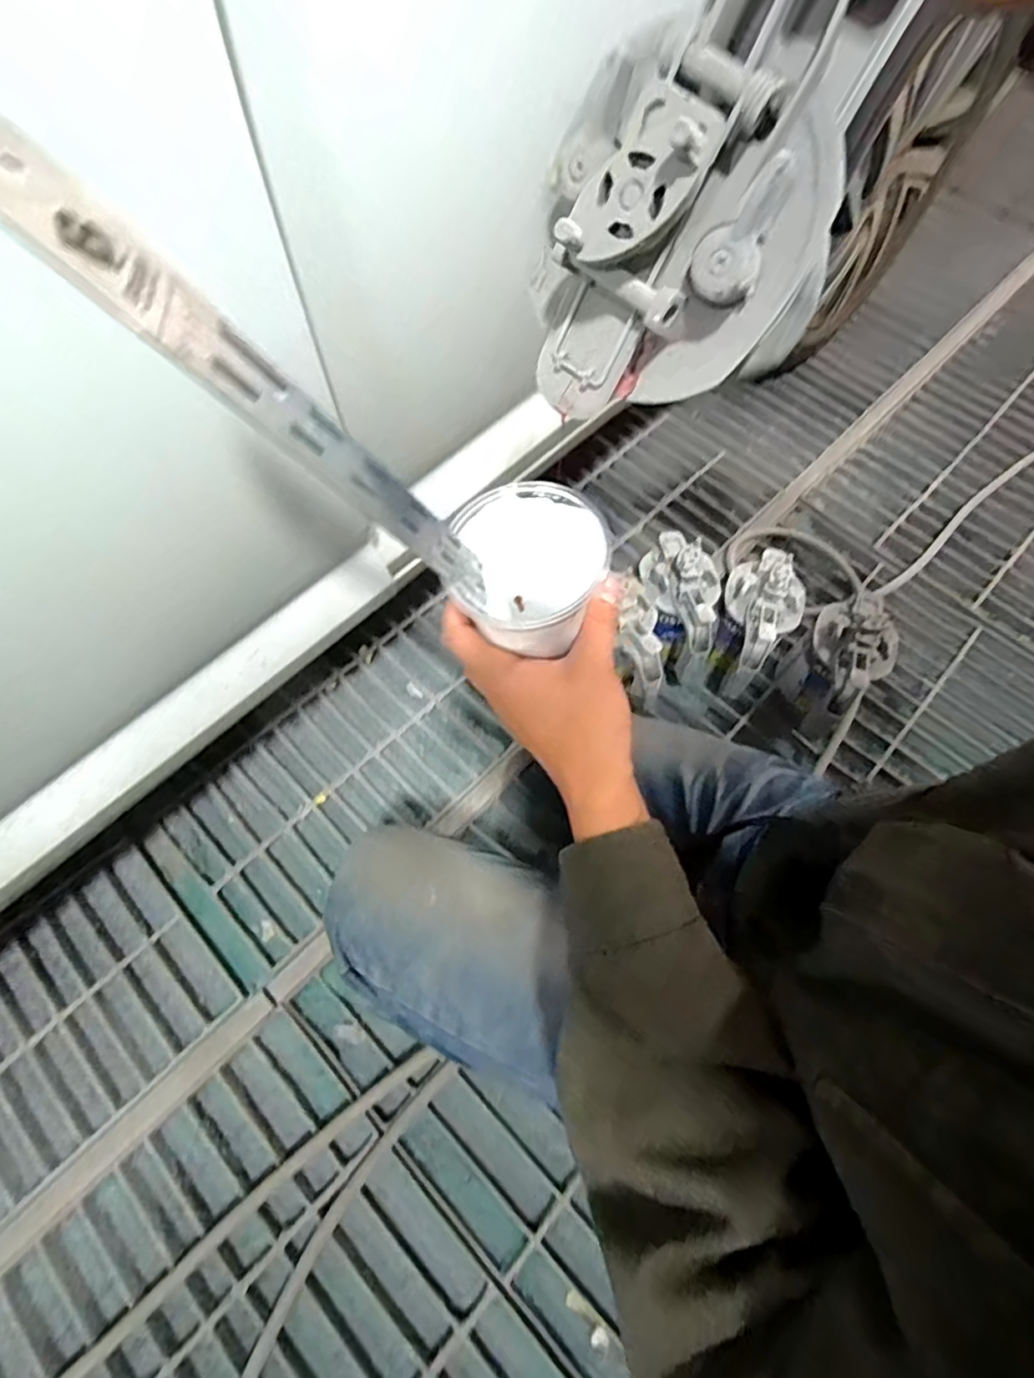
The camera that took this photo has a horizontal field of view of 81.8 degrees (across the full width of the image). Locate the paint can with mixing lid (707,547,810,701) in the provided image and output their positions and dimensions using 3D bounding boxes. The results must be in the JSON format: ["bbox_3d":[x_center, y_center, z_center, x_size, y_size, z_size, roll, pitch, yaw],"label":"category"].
[{"bbox_3d":[0.338,-0.095,0.881,0.112,0.181,0.173,36,70,15],"label":"paint can with mixing lid"}]

